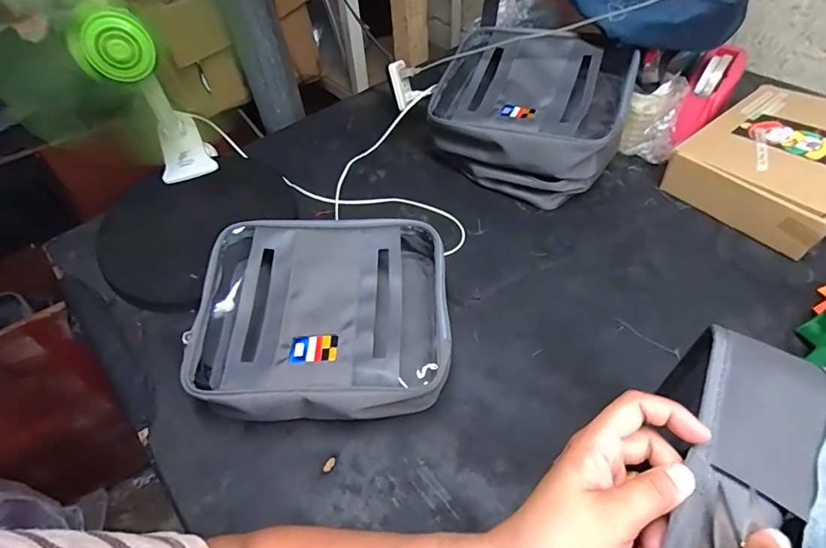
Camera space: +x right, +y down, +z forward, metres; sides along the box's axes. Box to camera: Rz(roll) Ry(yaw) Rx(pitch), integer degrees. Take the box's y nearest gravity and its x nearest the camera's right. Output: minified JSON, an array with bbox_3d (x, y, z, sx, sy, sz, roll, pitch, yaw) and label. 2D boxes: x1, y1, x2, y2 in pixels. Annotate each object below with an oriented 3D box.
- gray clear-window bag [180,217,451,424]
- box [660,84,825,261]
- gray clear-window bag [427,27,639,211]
[{"bbox_3d":[-0.101,0.051,0.514,0.271,0.096,0.225,-2,51,2],"label":"gray clear-window bag"},{"bbox_3d":[0.540,-0.167,0.644,0.259,0.084,0.217,-32,56,-21],"label":"box"},{"bbox_3d":[0.176,-0.250,0.697,0.277,0.152,0.222,17,54,16],"label":"gray clear-window bag"}]

